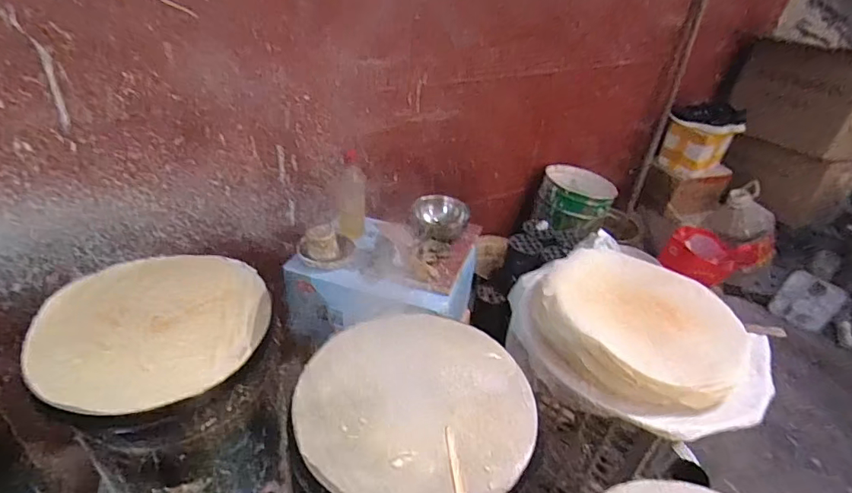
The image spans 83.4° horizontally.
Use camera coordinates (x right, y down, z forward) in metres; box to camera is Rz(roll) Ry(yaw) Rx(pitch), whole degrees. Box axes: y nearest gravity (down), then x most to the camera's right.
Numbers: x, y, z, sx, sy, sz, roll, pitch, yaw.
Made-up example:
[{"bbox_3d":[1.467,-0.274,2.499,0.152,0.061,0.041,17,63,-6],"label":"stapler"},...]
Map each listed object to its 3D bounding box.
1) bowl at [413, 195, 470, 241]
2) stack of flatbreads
[{"bbox_3d":[0.031,-0.071,1.186,0.134,0.052,0.134,4,35,-3],"label":"bowl"},{"bbox_3d":[0.433,0.133,0.954,0.380,0.070,0.397,27,40,27],"label":"stack of flatbreads"}]

